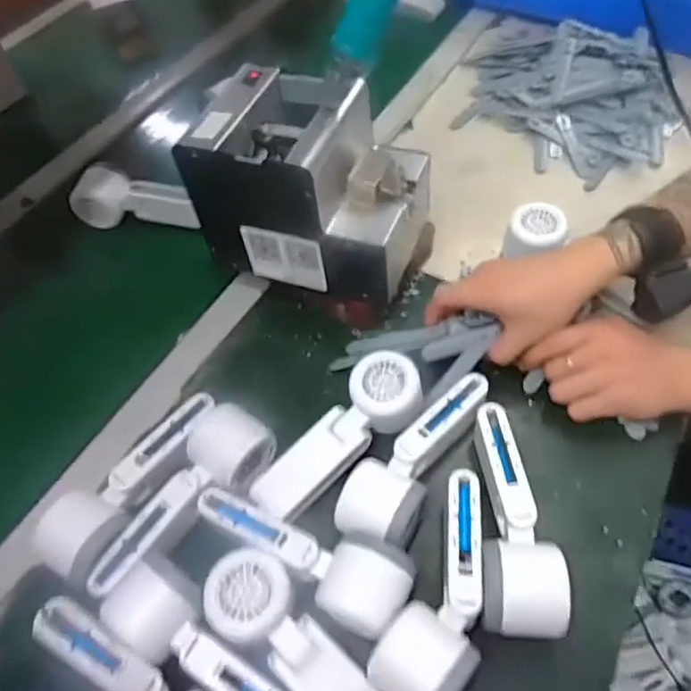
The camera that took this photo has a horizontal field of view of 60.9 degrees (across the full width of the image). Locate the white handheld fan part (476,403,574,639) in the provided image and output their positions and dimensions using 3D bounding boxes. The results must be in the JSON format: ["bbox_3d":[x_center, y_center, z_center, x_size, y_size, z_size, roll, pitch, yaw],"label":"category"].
[{"bbox_3d":[0.122,0.122,0.431,0.053,0.045,0.166,-1,55,4],"label":"white handheld fan part"}]

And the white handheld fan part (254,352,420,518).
[{"bbox_3d":[-0.004,0.074,0.481,0.160,0.036,0.055,-43,61,-8],"label":"white handheld fan part"}]

